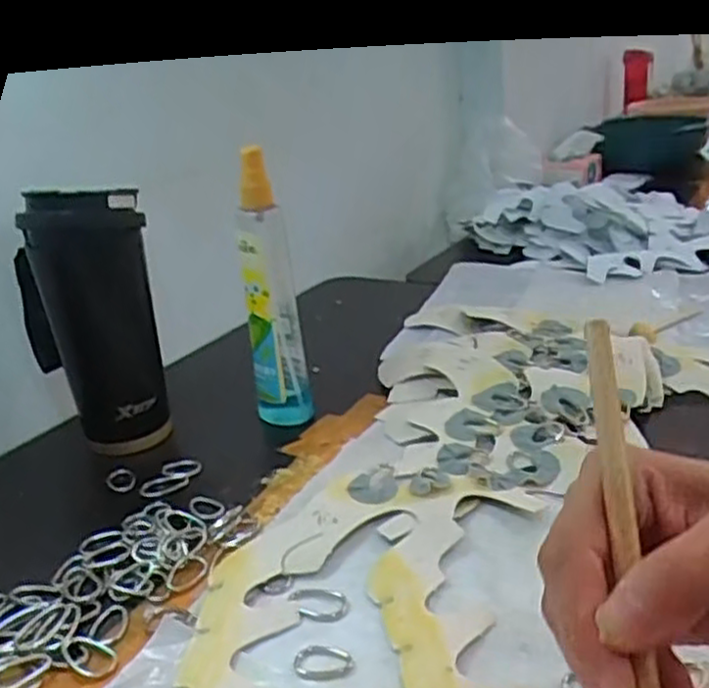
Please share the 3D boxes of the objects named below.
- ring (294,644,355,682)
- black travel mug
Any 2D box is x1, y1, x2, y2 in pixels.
[{"bbox_3d":[-0.015,0.153,0.366,0.030,0.004,0.021,-2,23,10],"label":"ring"},{"bbox_3d":[-0.200,-0.019,0.582,0.086,0.194,0.079,16,31,43],"label":"black travel mug"}]

